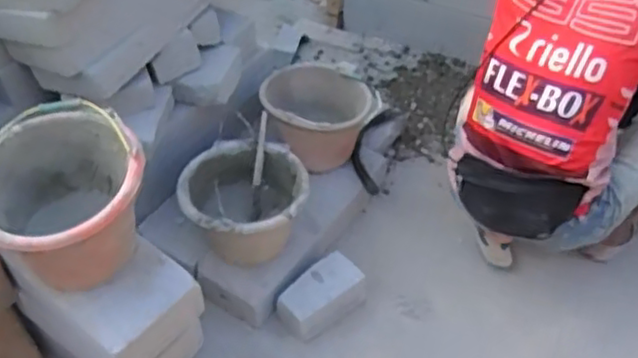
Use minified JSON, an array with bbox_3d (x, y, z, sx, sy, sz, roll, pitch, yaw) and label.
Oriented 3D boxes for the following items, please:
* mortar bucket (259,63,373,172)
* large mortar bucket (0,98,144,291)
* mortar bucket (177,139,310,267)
[{"bbox_3d":[-0.004,-0.154,1.855,0.304,0.200,0.245,3,46,2],"label":"mortar bucket"},{"bbox_3d":[-0.463,0.047,1.237,0.289,0.214,0.315,0,46,0],"label":"large mortar bucket"},{"bbox_3d":[-0.177,0.085,1.650,0.277,0.237,0.286,0,46,0],"label":"mortar bucket"}]

